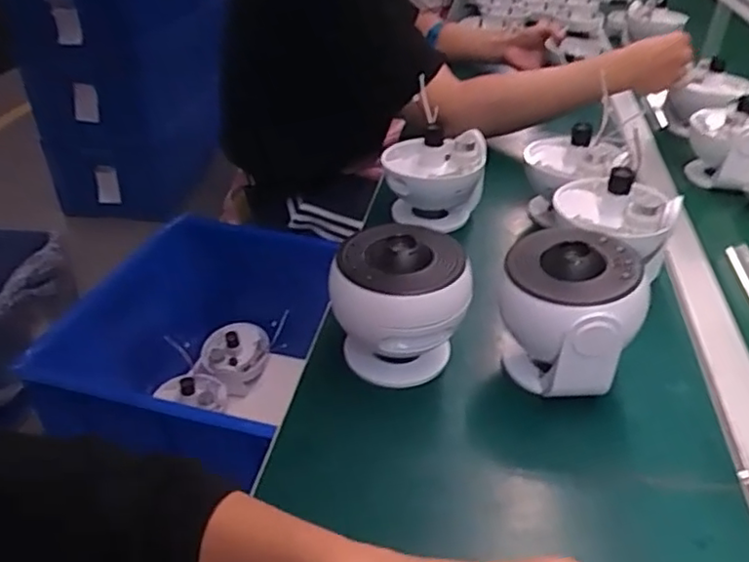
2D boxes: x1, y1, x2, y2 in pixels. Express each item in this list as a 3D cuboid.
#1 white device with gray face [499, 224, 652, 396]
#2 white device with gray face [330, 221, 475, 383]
[{"bbox_3d":[0.160,0.033,0.531,0.110,0.121,0.099,13,37,17],"label":"white device with gray face"},{"bbox_3d":[0.021,0.026,0.543,0.107,0.122,0.094,0,35,-1],"label":"white device with gray face"}]

